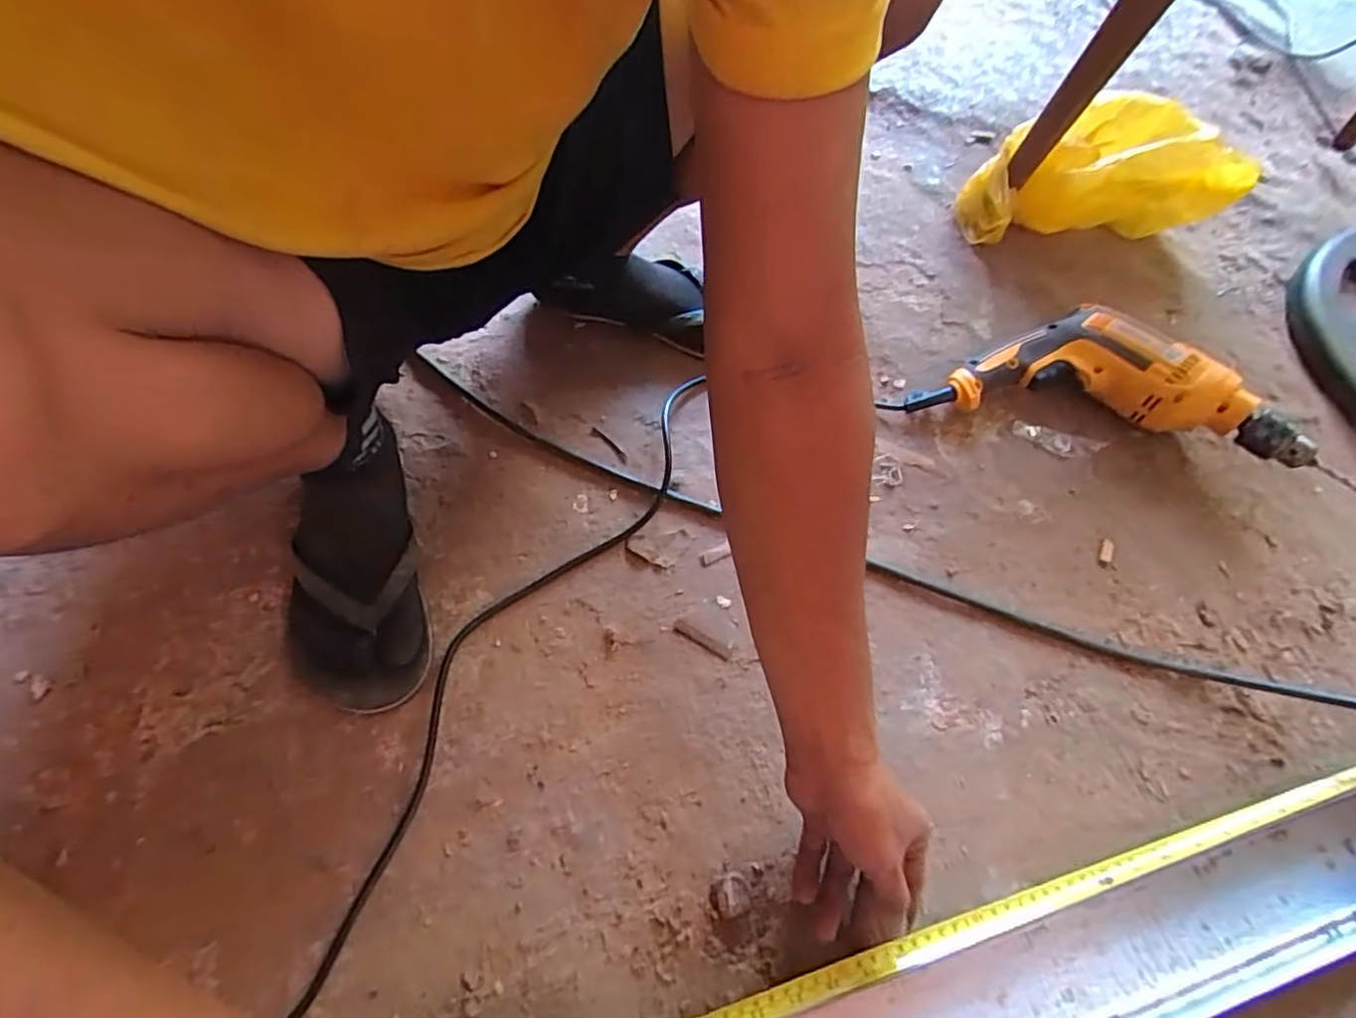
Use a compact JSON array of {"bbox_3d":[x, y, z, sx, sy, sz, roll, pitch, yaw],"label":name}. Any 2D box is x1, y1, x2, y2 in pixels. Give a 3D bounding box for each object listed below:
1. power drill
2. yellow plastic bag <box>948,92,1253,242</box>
[{"bbox_3d":[0.424,-0.135,0.656,0.348,0.079,0.149,16,63,4],"label":"power drill"},{"bbox_3d":[0.505,-0.408,0.798,0.315,0.105,0.161,-6,60,8],"label":"yellow plastic bag"}]

